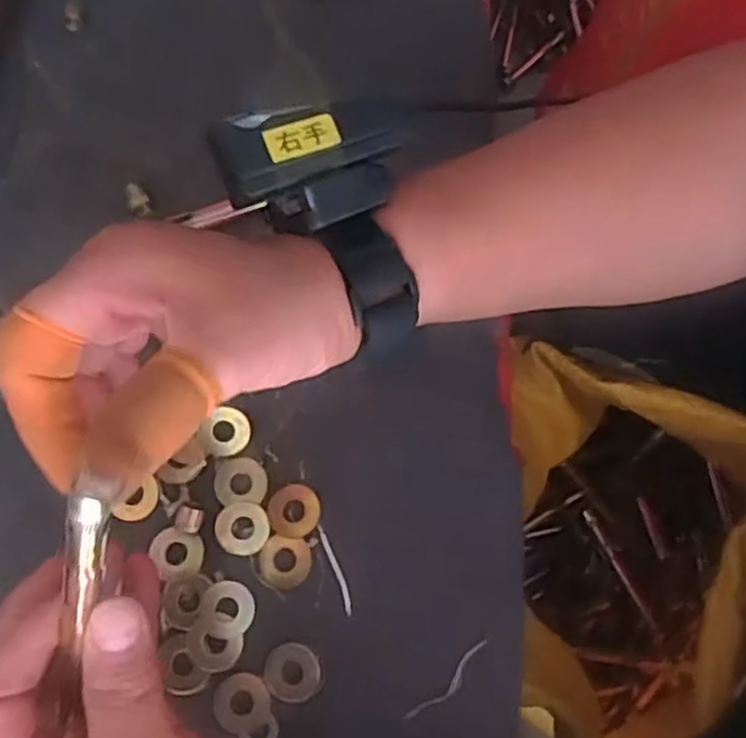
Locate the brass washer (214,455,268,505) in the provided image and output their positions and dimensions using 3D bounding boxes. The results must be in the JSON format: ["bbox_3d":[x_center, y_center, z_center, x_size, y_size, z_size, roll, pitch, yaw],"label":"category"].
[{"bbox_3d":[-0.062,0.052,0.338,0.024,0.004,0.022,-4,76,0],"label":"brass washer"}]

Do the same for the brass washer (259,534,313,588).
[{"bbox_3d":[-0.039,0.087,0.327,0.024,0.004,0.022,-2,78,11],"label":"brass washer"}]

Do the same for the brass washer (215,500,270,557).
[{"bbox_3d":[-0.060,0.073,0.332,0.025,0.004,0.023,0,76,1],"label":"brass washer"}]

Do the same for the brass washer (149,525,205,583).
[{"bbox_3d":[-0.089,0.083,0.329,0.023,0.004,0.022,-18,77,-4],"label":"brass washer"}]

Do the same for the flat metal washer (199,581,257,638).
[{"bbox_3d":[-0.065,0.107,0.323,0.023,0.004,0.024,0,76,1],"label":"flat metal washer"}]

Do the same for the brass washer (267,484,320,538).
[{"bbox_3d":[-0.036,0.065,0.331,0.024,0.004,0.023,0,76,1],"label":"brass washer"}]

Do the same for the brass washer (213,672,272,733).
[{"bbox_3d":[-0.059,0.145,0.317,0.025,0.004,0.021,-36,78,-8],"label":"brass washer"}]

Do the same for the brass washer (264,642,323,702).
[{"bbox_3d":[-0.035,0.133,0.316,0.025,0.004,0.024,0,76,1],"label":"brass washer"}]

